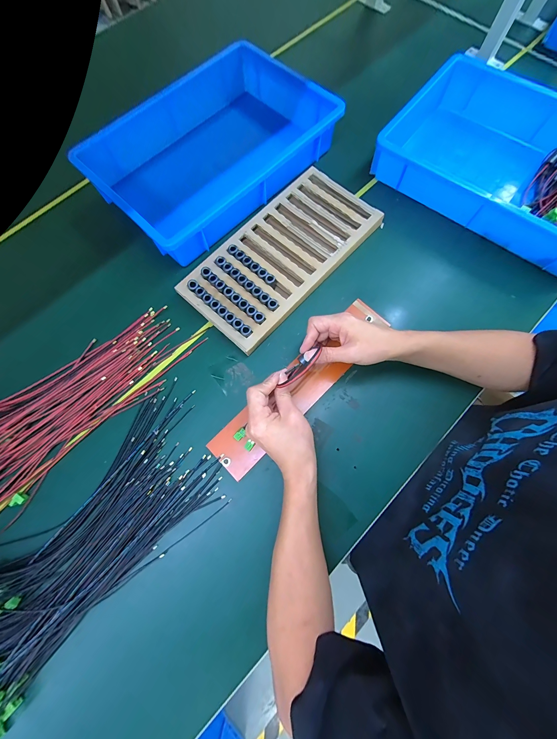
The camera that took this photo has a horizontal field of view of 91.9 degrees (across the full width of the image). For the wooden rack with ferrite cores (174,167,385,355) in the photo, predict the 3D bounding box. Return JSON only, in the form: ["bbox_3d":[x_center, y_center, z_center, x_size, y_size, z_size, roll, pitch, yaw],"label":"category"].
[{"bbox_3d":[0.008,-0.207,0.476,0.174,0.034,0.354,43,79,11],"label":"wooden rack with ferrite cores"}]

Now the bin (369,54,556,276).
[{"bbox_3d":[0.415,-0.362,0.483,0.421,0.095,0.262,36,78,10],"label":"bin"}]

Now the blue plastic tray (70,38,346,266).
[{"bbox_3d":[-0.129,-0.423,0.511,0.287,0.090,0.418,44,79,11],"label":"blue plastic tray"}]

